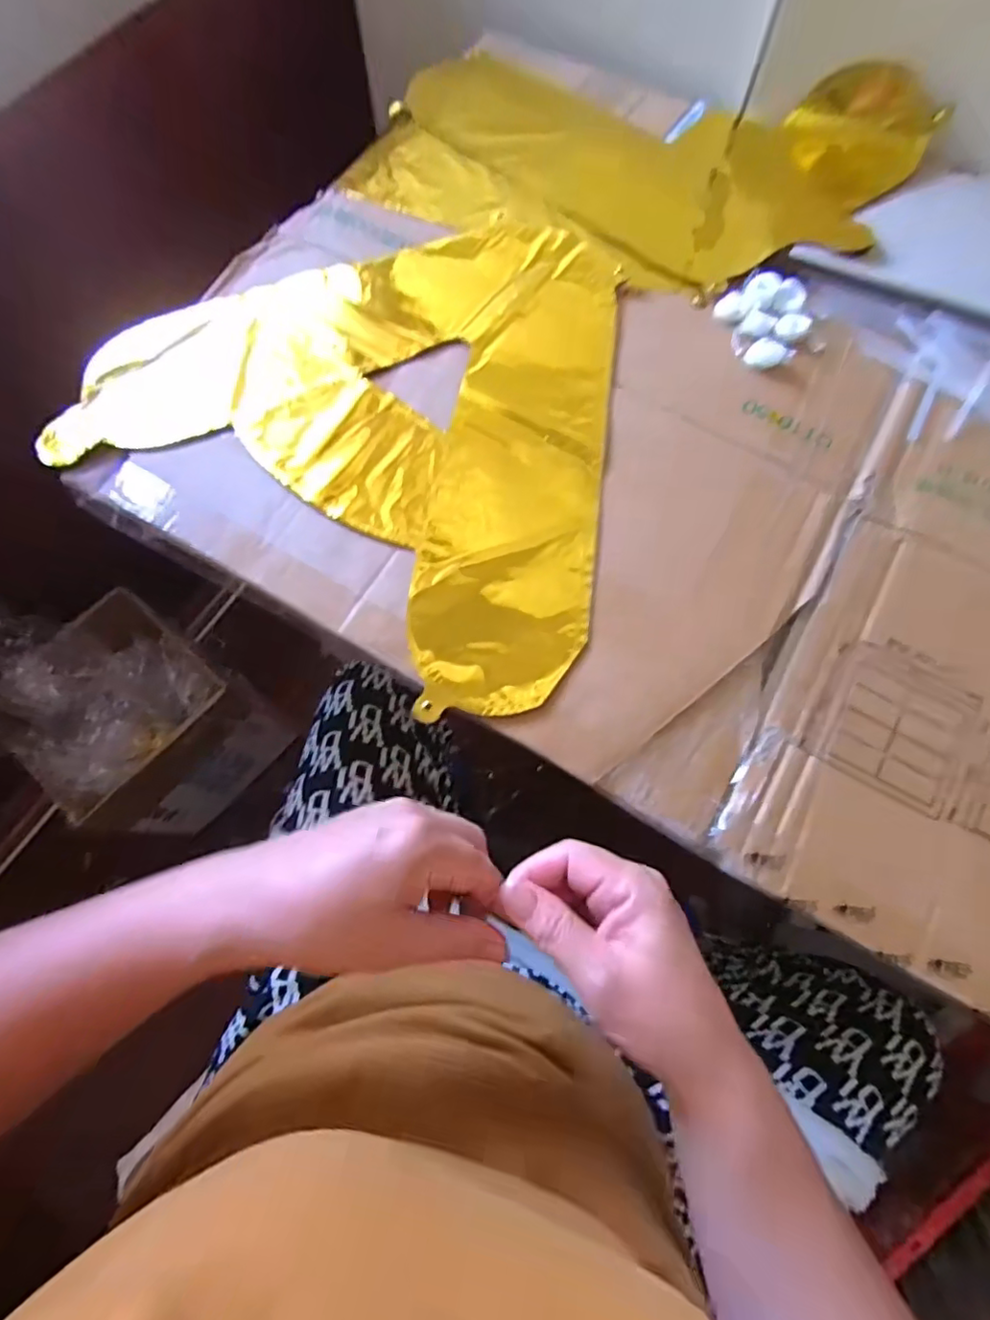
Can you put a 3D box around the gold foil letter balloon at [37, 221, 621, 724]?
[{"bbox_3d":[-0.086,-0.181,0.410,0.375,0.010,0.352,21,72,7],"label":"gold foil letter balloon"}]

